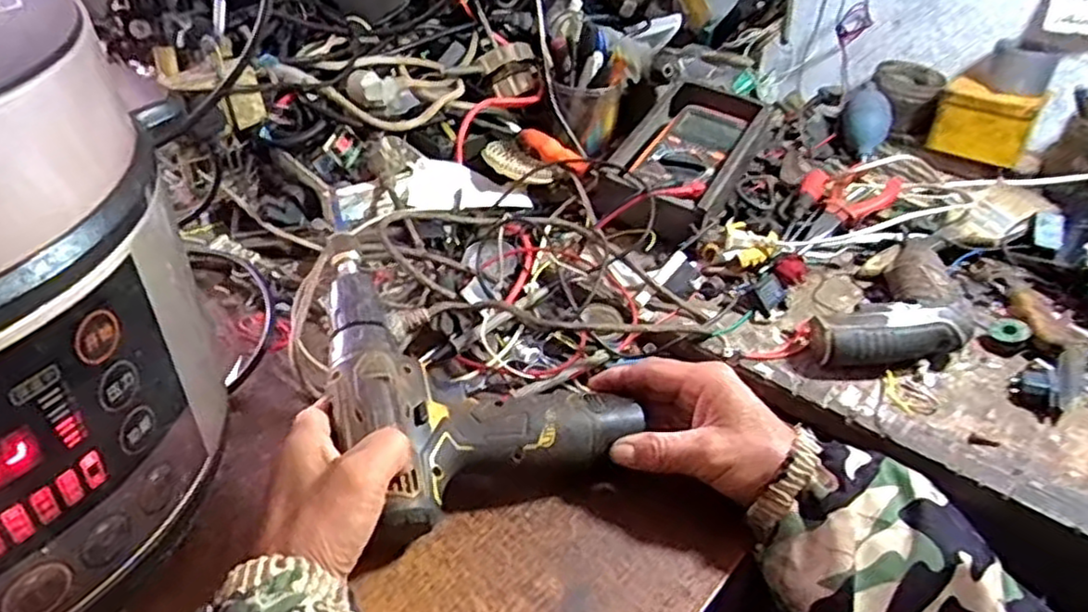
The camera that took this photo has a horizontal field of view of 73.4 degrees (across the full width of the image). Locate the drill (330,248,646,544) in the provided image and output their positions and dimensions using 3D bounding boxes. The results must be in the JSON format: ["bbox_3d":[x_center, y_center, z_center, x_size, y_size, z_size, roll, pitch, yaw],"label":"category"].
[{"bbox_3d":[-0.061,0.046,0.500,0.177,0.092,0.196,-18,43,-26],"label":"drill"}]

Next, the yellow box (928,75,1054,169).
[{"bbox_3d":[0.548,-0.229,0.913,0.107,0.074,0.072,28,43,28],"label":"yellow box"}]

